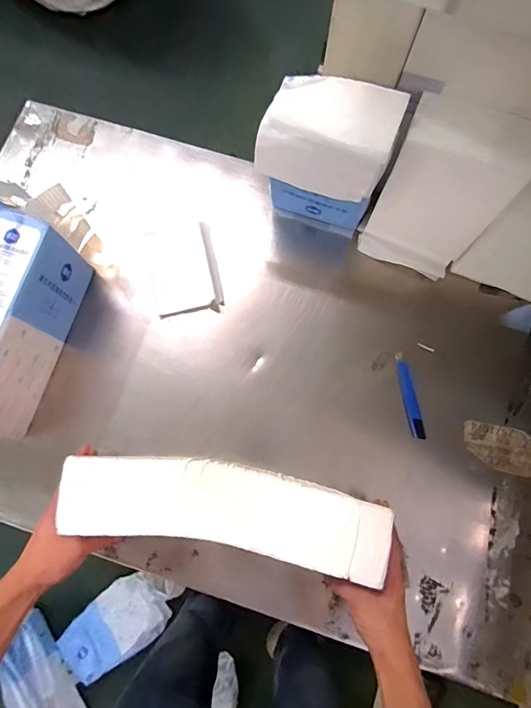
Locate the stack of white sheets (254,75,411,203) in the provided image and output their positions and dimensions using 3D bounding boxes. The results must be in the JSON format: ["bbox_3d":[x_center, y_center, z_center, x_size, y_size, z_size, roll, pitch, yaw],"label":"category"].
[{"bbox_3d":[0.080,-0.278,0.524,0.166,0.105,0.113,17,79,3],"label":"stack of white sheets"}]

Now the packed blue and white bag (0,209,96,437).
[{"bbox_3d":[-0.385,-0.033,0.616,0.096,0.166,0.311,16,79,3],"label":"packed blue and white bag"}]

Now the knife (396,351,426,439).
[{"bbox_3d":[0.242,0.069,0.679,0.024,0.009,0.143,-7,79,-2],"label":"knife"}]

